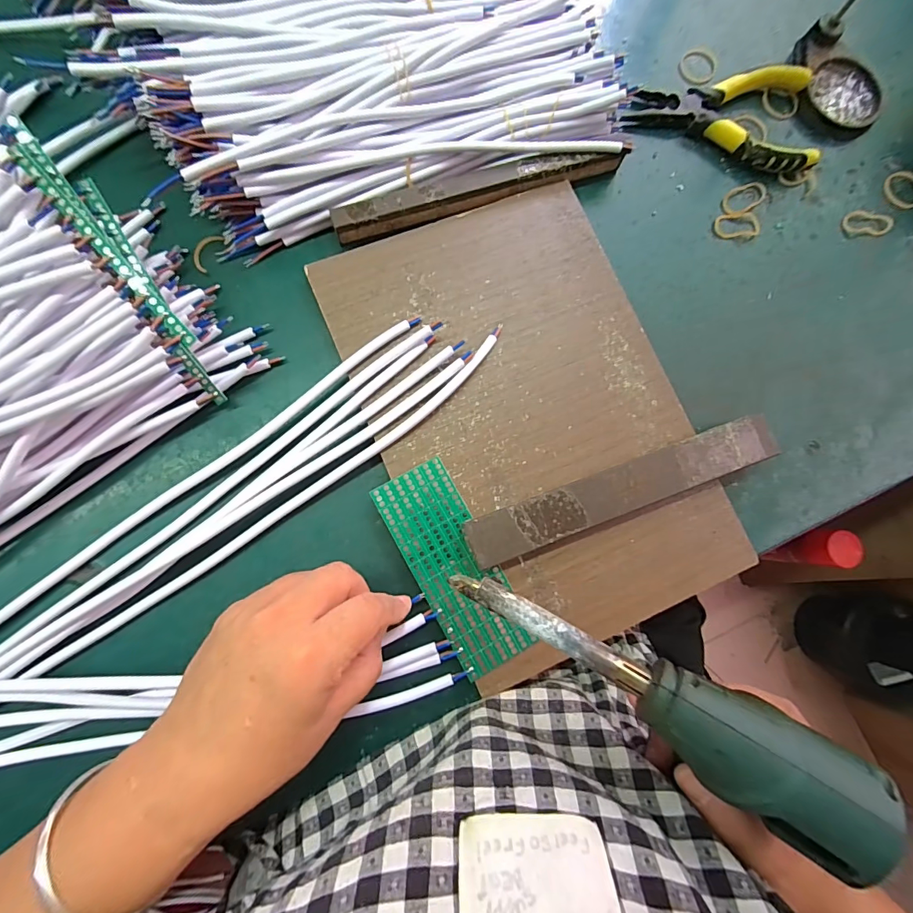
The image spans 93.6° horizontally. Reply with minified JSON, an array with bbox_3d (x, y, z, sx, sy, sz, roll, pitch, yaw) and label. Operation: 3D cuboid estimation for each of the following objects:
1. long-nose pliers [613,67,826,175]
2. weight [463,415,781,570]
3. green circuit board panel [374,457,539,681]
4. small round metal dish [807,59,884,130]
[{"bbox_3d":[0.211,-0.273,0.333,0.143,0.021,0.075,17,81,-2],"label":"long-nose pliers"},{"bbox_3d":[0.106,0.022,0.274,0.205,0.018,0.031,-19,84,-7],"label":"weight"},{"bbox_3d":[-0.002,0.068,0.266,0.048,0.004,0.128,-28,85,-8],"label":"green circuit board panel"},{"bbox_3d":[0.315,-0.293,0.348,0.059,0.009,0.065,40,81,2],"label":"small round metal dish"}]

